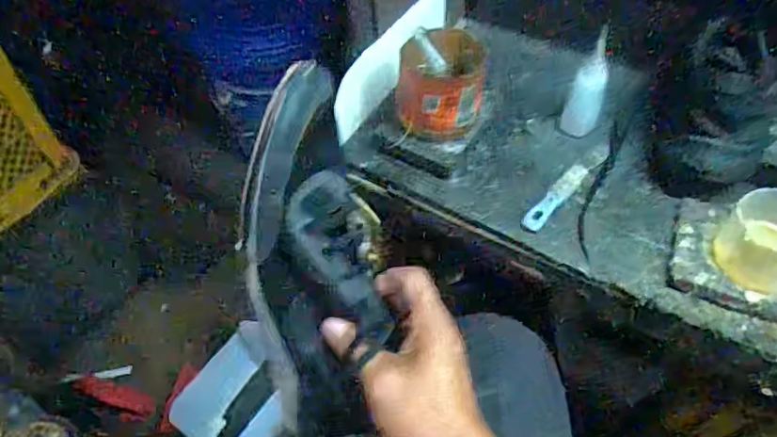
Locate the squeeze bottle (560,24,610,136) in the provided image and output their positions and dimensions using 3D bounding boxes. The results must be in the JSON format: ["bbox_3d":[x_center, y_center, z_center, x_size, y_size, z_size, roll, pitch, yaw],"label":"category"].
[{"bbox_3d":[0.196,-0.128,0.551,0.034,0.101,0.037,19,56,16],"label":"squeeze bottle"}]

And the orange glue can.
[{"bbox_3d":[0.051,-0.128,0.532,0.081,0.080,0.071,0,53,2],"label":"orange glue can"}]

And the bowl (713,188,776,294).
[{"bbox_3d":[0.301,0.021,0.449,0.072,0.051,0.070,-35,59,-22],"label":"bowl"}]

